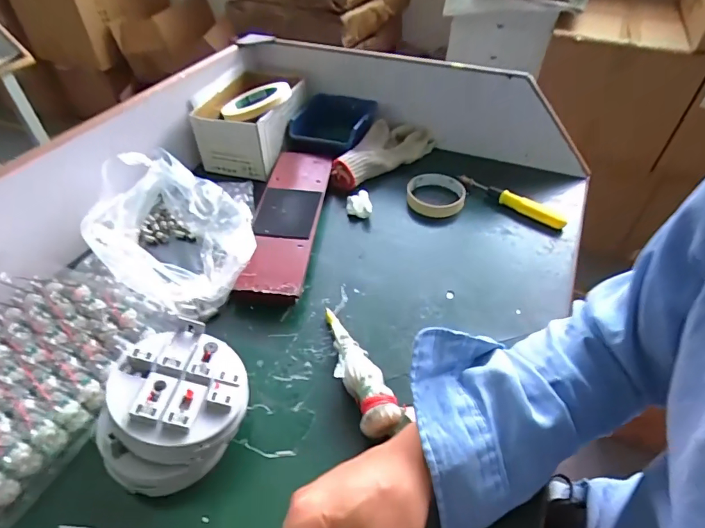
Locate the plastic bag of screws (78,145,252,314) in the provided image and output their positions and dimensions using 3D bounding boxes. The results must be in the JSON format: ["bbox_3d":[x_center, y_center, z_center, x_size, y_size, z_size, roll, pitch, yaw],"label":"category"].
[{"bbox_3d":[-0.213,-0.038,0.521,0.164,0.103,0.198,-1,45,-1],"label":"plastic bag of screws"}]

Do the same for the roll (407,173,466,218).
[{"bbox_3d":[0.122,-0.102,0.633,0.083,0.018,0.081,0,45,0],"label":"roll"}]

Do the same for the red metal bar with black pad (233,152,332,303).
[{"bbox_3d":[-0.086,-0.061,0.584,0.085,0.034,0.291,3,46,4],"label":"red metal bar with black pad"}]

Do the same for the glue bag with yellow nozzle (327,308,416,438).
[{"bbox_3d":[0.007,0.098,0.420,0.050,0.035,0.147,-19,48,-17],"label":"glue bag with yellow nozzle"}]

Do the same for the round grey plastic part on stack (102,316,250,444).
[{"bbox_3d":[-0.139,0.094,0.350,0.097,0.024,0.101,1,44,-1],"label":"round grey plastic part on stack"}]

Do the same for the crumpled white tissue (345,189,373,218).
[{"bbox_3d":[0.009,-0.082,0.611,0.033,0.030,0.034,-5,46,-5],"label":"crumpled white tissue"}]

